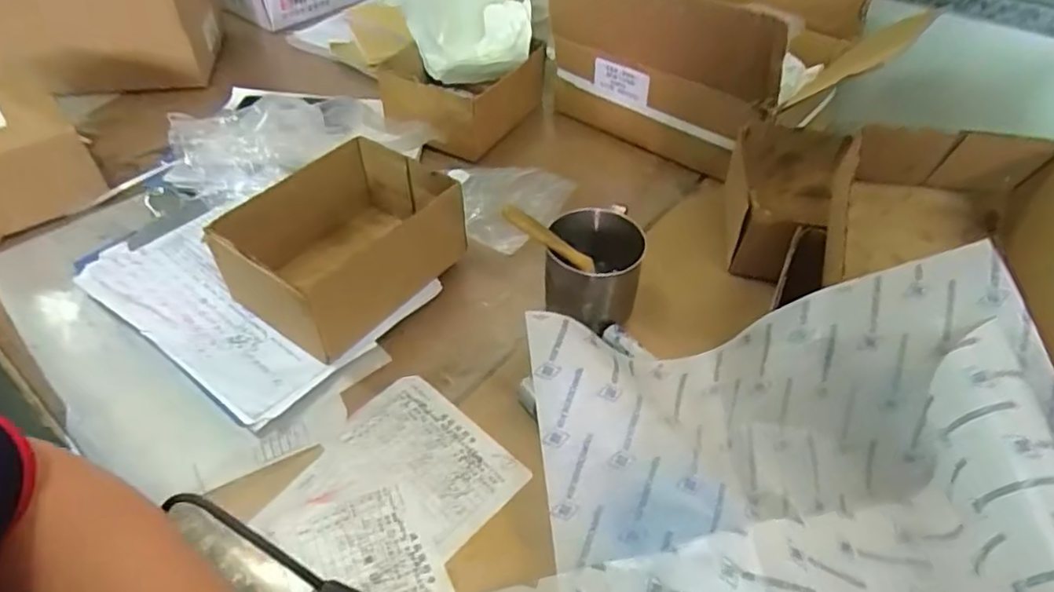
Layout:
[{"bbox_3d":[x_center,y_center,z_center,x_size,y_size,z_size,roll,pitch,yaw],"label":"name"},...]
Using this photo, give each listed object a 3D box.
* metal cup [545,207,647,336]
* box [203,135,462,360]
[{"bbox_3d":[0.065,-0.021,0.592,0.088,0.085,0.092,0,46,0],"label":"metal cup"},{"bbox_3d":[-0.175,-0.049,0.613,0.156,0.095,0.198,31,53,26],"label":"box"}]

